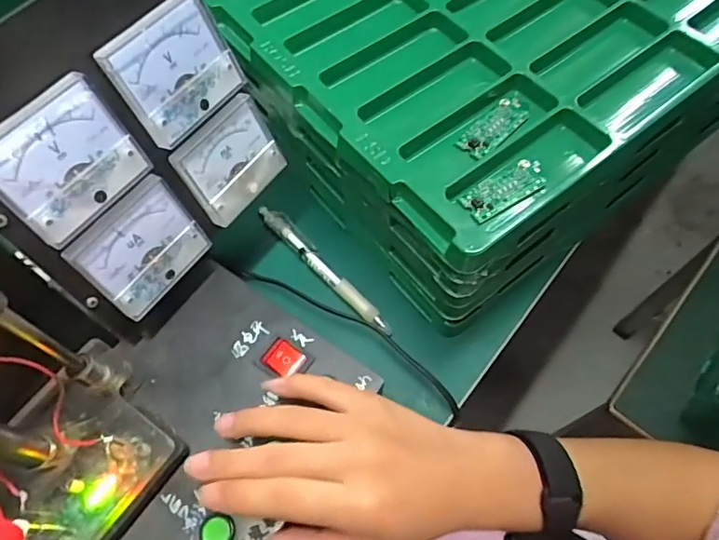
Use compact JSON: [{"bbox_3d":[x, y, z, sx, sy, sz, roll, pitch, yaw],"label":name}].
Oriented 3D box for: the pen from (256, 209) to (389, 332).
[{"bbox_3d":[-0.028,-0.004,0.407,0.015,0.011,0.144,-39,69,-18],"label":"pen"}]

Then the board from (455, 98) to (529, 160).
[{"bbox_3d":[0.090,-0.095,0.352,0.023,0.004,0.060,38,69,18],"label":"board"}]

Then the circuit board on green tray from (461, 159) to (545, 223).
[{"bbox_3d":[0.090,-0.051,0.327,0.056,0.004,0.024,-29,66,-14],"label":"circuit board on green tray"}]

